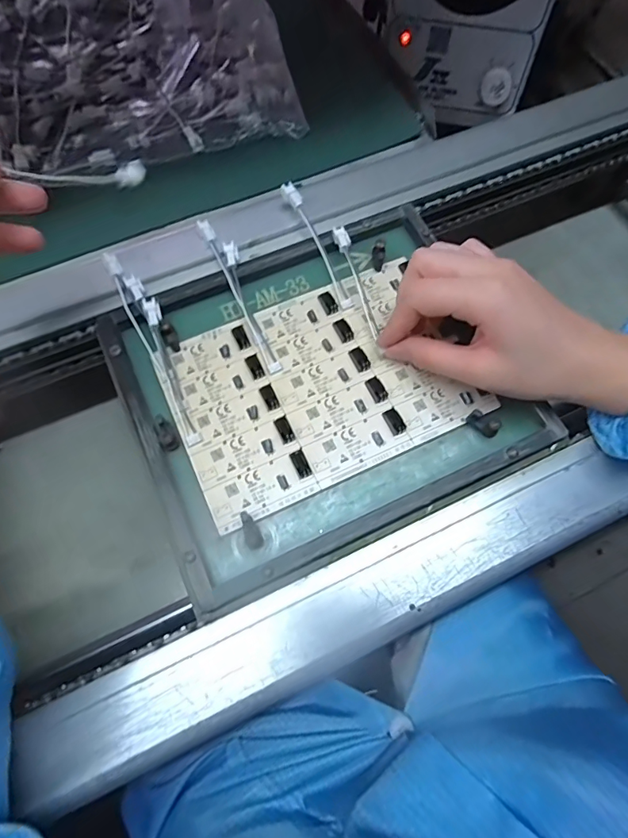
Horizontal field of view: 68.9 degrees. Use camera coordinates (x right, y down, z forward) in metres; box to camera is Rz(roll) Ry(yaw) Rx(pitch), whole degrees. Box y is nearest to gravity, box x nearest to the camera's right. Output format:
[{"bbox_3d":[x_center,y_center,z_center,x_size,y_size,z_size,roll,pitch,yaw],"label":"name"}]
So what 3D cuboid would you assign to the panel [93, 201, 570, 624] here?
[{"bbox_3d":[0.003,-0.023,0.295,0.233,0.014,0.199,-24,73,-9],"label":"panel"}]

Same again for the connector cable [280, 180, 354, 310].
[{"bbox_3d":[0.002,-0.122,0.324,0.010,0.007,0.098,-26,88,-10],"label":"connector cable"}]

